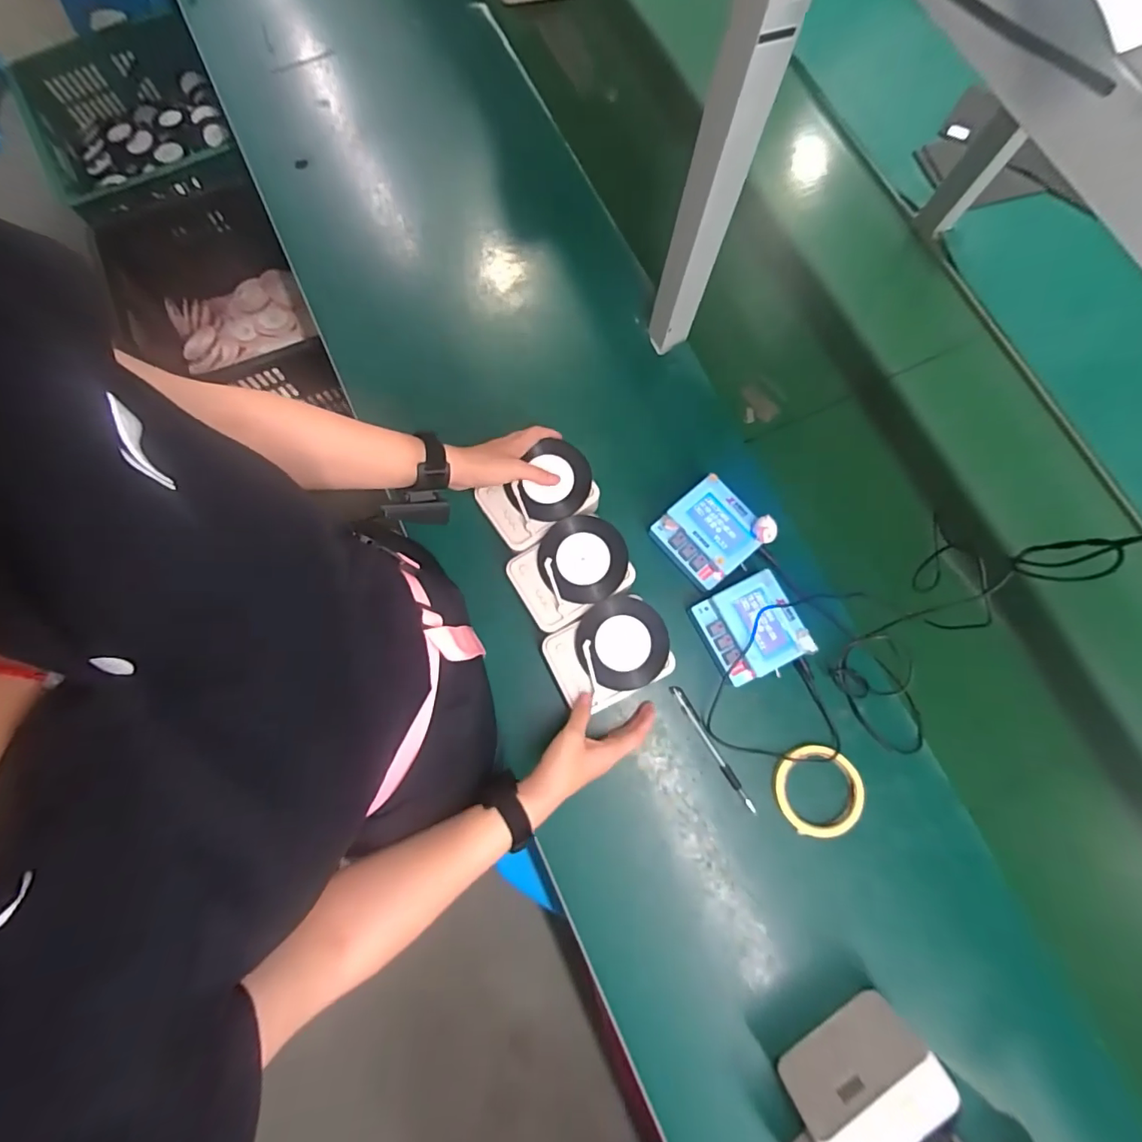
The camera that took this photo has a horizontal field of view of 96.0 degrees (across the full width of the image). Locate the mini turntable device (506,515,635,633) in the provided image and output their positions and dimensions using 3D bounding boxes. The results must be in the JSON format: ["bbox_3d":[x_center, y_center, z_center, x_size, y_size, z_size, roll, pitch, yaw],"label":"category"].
[{"bbox_3d":[0.000,-0.002,0.590,0.132,0.021,0.099,-31,79,-8],"label":"mini turntable device"}]

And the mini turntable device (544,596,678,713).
[{"bbox_3d":[0.043,0.089,0.564,0.130,0.015,0.098,-25,78,-7],"label":"mini turntable device"}]

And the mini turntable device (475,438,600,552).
[{"bbox_3d":[-0.035,-0.089,0.601,0.127,0.020,0.090,-34,79,-9],"label":"mini turntable device"}]

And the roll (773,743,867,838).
[{"bbox_3d":[0.273,0.241,0.564,0.092,0.016,0.092,0,76,-1],"label":"roll"}]

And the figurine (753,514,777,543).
[{"bbox_3d":[0.220,-0.046,0.581,0.018,0.025,0.028,-29,78,-8],"label":"figurine"}]

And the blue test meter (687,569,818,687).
[{"bbox_3d":[0.203,0.066,0.585,0.101,0.049,0.100,-25,78,-7],"label":"blue test meter"}]

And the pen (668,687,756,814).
[{"bbox_3d":[0.161,0.200,0.581,0.012,0.005,0.157,-31,79,-8],"label":"pen"}]

